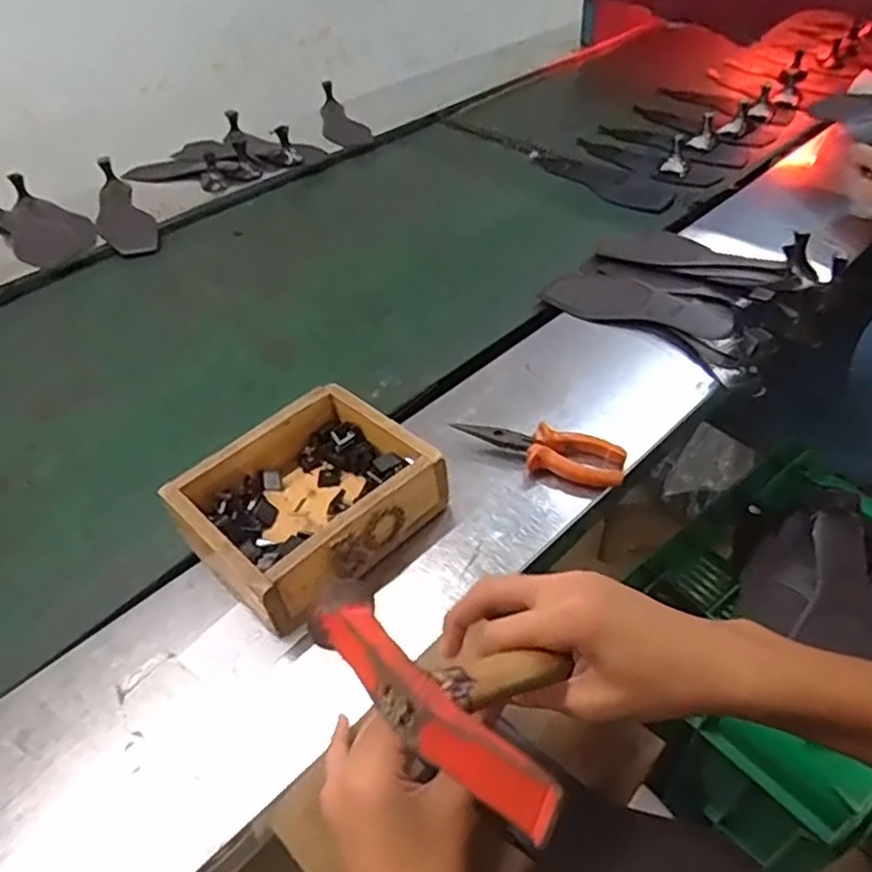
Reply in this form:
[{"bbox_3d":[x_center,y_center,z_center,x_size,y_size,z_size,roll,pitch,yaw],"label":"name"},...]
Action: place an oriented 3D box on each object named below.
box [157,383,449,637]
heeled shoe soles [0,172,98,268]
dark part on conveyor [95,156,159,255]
[{"bbox_3d":[-0.106,0.051,0.558,0.154,0.065,0.175,33,55,32],"label":"box"},{"bbox_3d":[-0.595,-0.323,0.998,0.238,0.047,0.113,33,55,32],"label":"heeled shoe soles"},{"bbox_3d":[-0.476,-0.345,1.012,0.078,0.056,0.231,-22,47,-17],"label":"dark part on conveyor"}]

